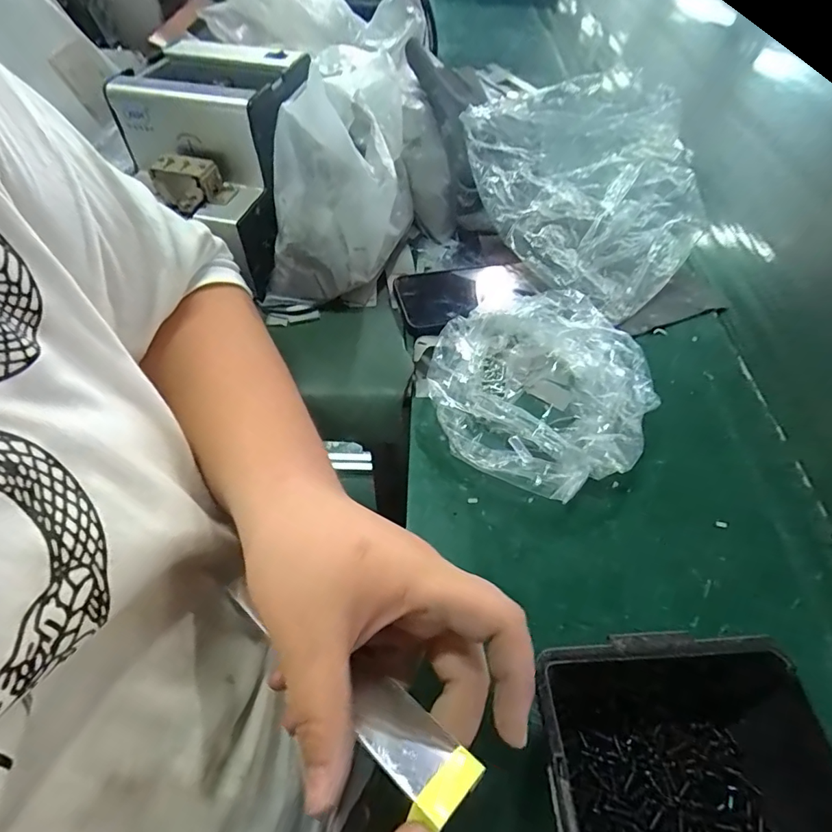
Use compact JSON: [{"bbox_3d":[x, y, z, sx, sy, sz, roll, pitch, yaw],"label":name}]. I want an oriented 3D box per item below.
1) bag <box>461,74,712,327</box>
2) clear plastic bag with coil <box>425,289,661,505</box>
[{"bbox_3d":[0.159,-0.226,0.471,0.190,0.104,0.237,-35,62,-25],"label":"bag"},{"bbox_3d":[0.087,-0.026,0.360,0.147,0.045,0.169,-16,56,-14],"label":"clear plastic bag with coil"}]

